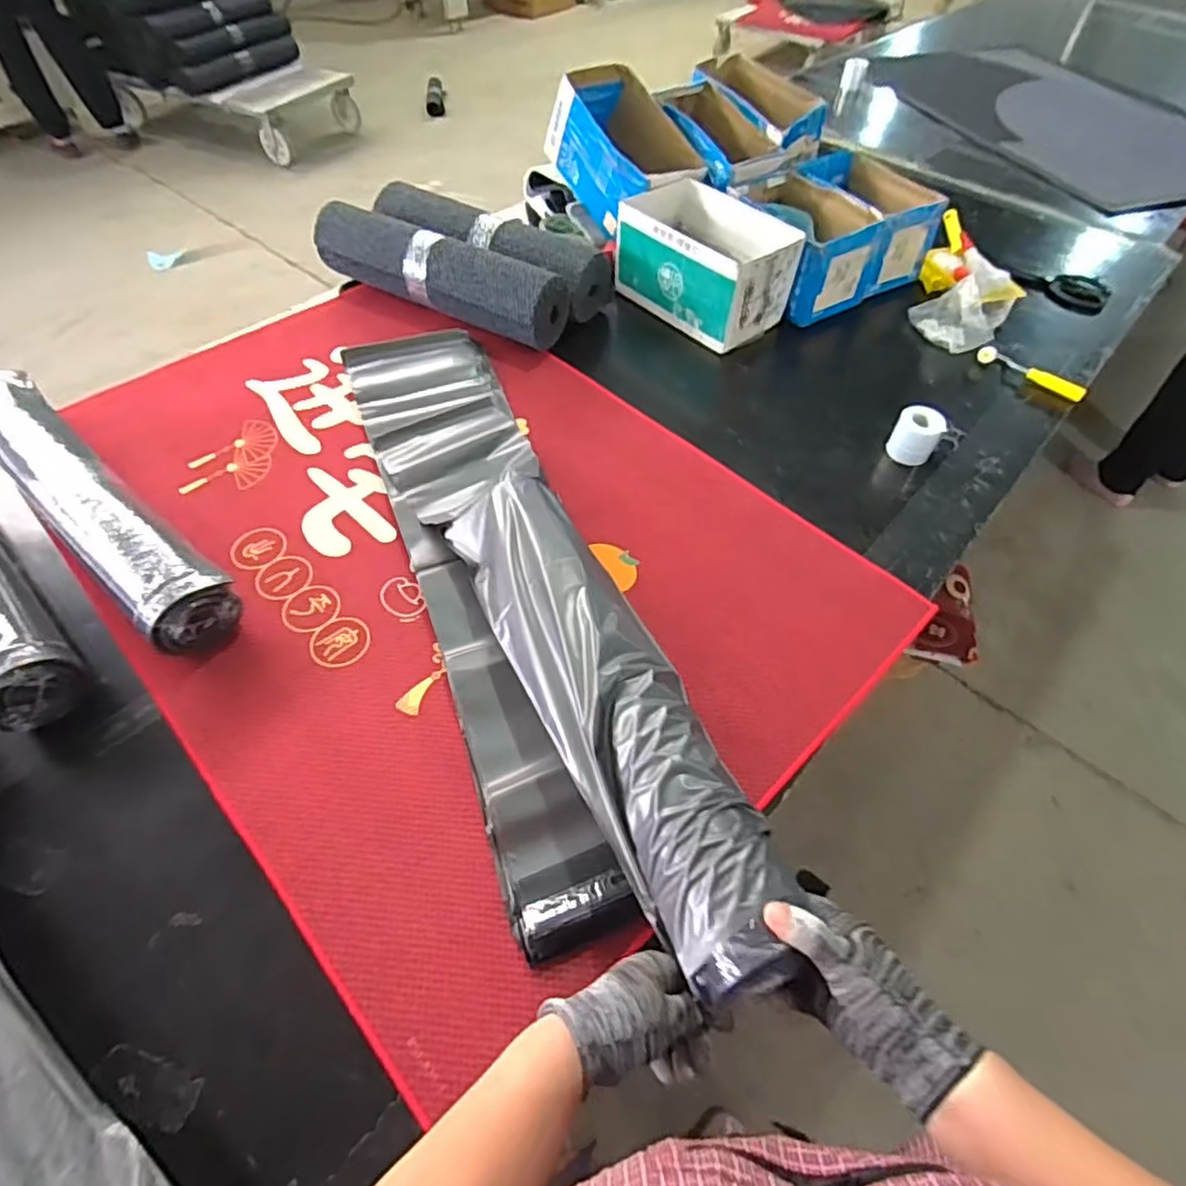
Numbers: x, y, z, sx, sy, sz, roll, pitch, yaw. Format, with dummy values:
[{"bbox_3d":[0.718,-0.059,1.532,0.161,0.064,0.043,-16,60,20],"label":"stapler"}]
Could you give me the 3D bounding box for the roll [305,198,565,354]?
[{"bbox_3d":[-0.277,-0.564,1.142,0.469,0.127,0.104,21,56,13],"label":"roll"}]

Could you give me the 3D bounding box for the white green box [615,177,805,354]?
[{"bbox_3d":[0.197,-0.597,1.173,0.170,0.164,0.303,-37,63,-25],"label":"white green box"}]

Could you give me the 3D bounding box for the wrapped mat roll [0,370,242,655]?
[{"bbox_3d":[-0.679,-0.113,0.873,0.568,0.127,0.106,36,60,22],"label":"wrapped mat roll"}]

